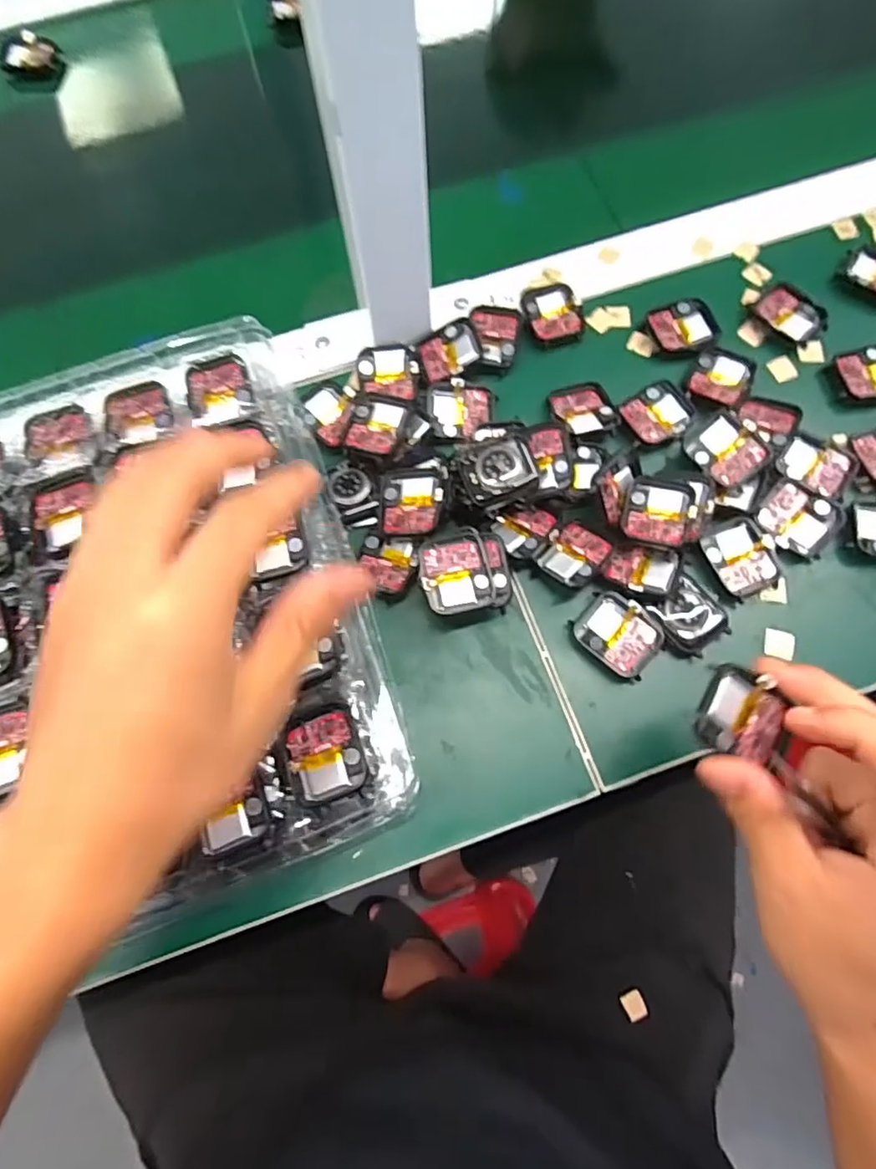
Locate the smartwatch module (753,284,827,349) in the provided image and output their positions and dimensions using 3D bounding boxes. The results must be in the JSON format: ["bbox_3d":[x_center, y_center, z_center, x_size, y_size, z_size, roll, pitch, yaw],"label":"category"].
[{"bbox_3d":[0.234,-0.180,0.395,0.034,0.007,0.044,-38,75,-10],"label":"smartwatch module"}]

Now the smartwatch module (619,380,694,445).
[{"bbox_3d":[0.138,-0.107,0.372,0.042,0.004,0.038,-26,73,-7],"label":"smartwatch module"}]

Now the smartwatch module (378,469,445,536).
[{"bbox_3d":[-0.015,-0.049,0.348,0.039,0.011,0.042,0,68,15],"label":"smartwatch module"}]

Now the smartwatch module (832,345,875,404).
[{"bbox_3d":[0.278,-0.135,0.380,0.041,0.006,0.040,-7,72,-1],"label":"smartwatch module"}]

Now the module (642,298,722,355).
[{"bbox_3d":[0.163,-0.170,0.394,0.043,0.008,0.041,-18,72,-5],"label":"module"}]

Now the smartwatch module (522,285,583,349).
[{"bbox_3d":[0.077,-0.183,0.400,0.036,0.008,0.048,-17,72,-4],"label":"smartwatch module"}]

